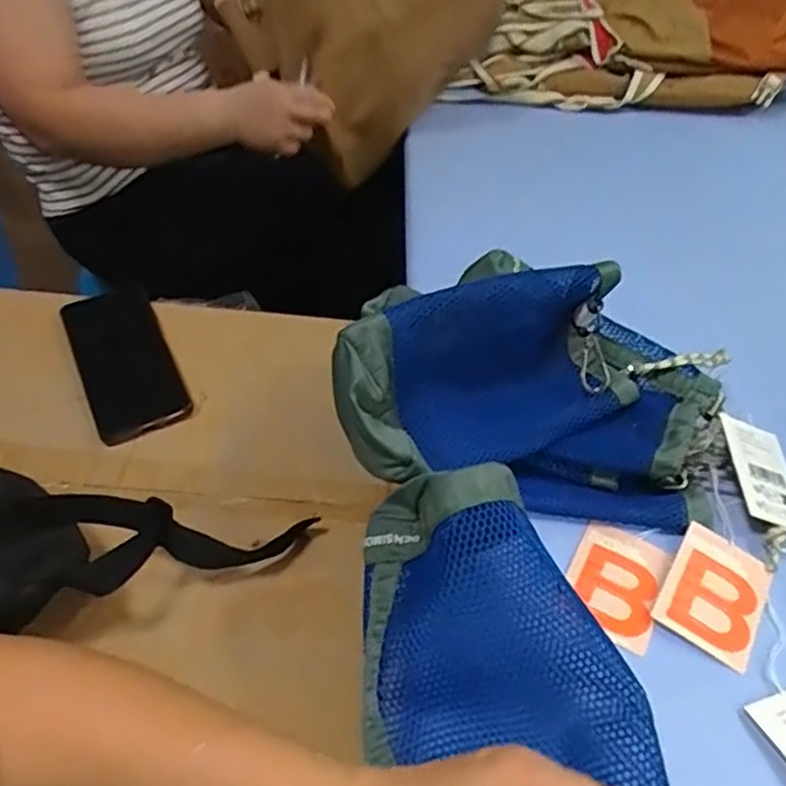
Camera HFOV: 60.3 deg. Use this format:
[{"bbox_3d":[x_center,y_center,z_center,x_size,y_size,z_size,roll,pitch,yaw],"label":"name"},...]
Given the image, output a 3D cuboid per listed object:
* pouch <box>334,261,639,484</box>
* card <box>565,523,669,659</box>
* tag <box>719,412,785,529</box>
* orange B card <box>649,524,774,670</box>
[{"bbox_3d":[0.064,-0.010,0.454,0.216,0.109,0.086,-18,46,-23],"label":"pouch"},{"bbox_3d":[0.134,0.113,0.409,0.052,0.004,0.079,25,44,16],"label":"card"},{"bbox_3d":[0.253,0.054,0.460,0.049,0.004,0.081,13,53,-17],"label":"tag"},{"bbox_3d":[0.192,0.118,0.403,0.053,0.004,0.079,31,52,18],"label":"orange B card"}]

